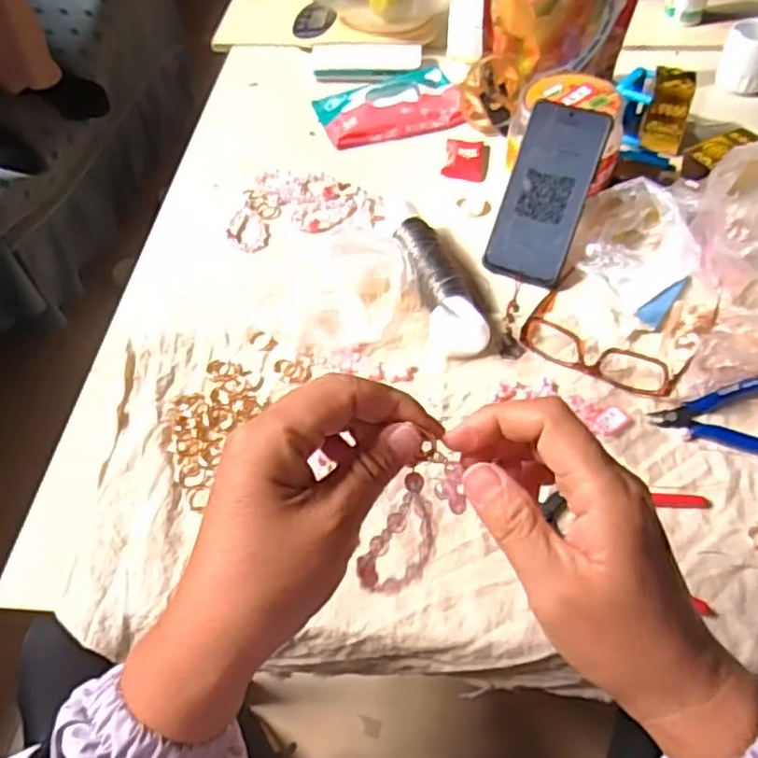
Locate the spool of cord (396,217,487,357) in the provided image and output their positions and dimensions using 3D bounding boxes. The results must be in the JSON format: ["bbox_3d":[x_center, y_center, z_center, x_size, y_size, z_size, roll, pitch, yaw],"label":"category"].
[{"bbox_3d":[0.054,-0.084,0.624,0.042,0.039,0.154,-14,53,-8],"label":"spool of cord"}]

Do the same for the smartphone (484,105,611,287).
[{"bbox_3d":[0.155,-0.171,0.640,0.076,0.159,0.010,21,11,18],"label":"smartphone"}]

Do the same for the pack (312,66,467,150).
[{"bbox_3d":[0.014,-0.328,0.832,0.166,0.018,0.111,-17,53,-10],"label":"pack"}]

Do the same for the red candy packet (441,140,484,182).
[{"bbox_3d":[0.094,-0.246,0.766,0.042,0.010,0.068,5,52,7],"label":"red candy packet"}]

